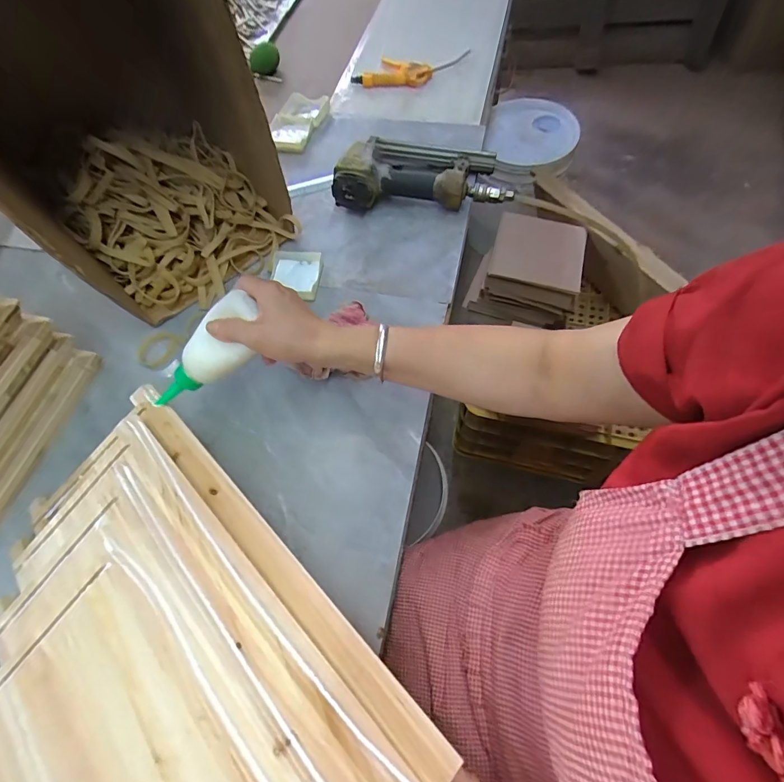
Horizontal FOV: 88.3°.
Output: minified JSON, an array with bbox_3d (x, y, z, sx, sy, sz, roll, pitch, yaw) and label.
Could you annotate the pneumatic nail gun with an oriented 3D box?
[{"bbox_3d":[0.048,-0.356,0.638,0.265,0.068,0.145,2,64,4],"label":"pneumatic nail gun"}]

